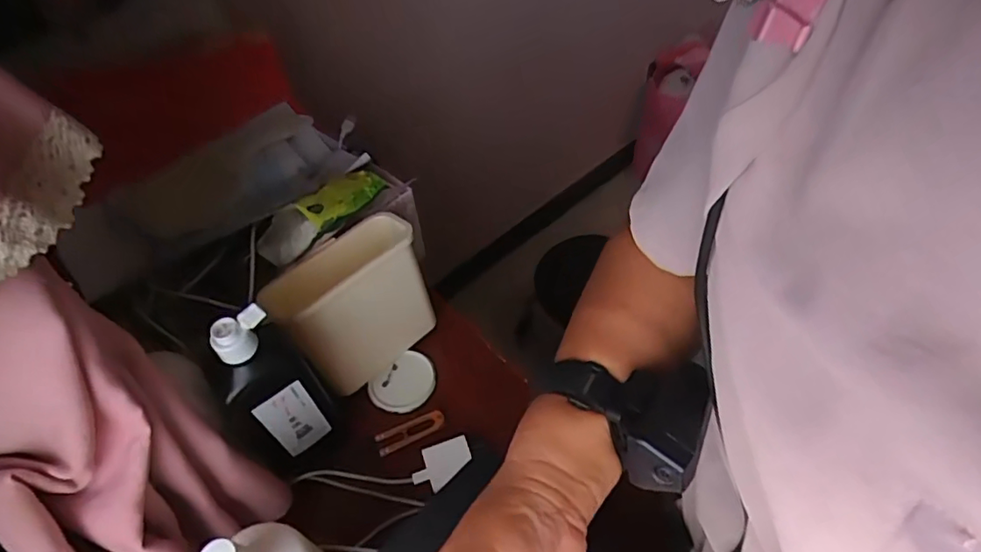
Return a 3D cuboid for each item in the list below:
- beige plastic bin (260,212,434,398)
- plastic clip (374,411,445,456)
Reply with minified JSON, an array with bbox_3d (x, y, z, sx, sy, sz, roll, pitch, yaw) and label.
[{"bbox_3d":[-0.133,0.027,0.564,0.149,0.130,0.080,-38,57,-23],"label":"beige plastic bin"},{"bbox_3d":[-0.079,0.152,0.555,0.068,0.007,0.026,-22,52,-12],"label":"plastic clip"}]

